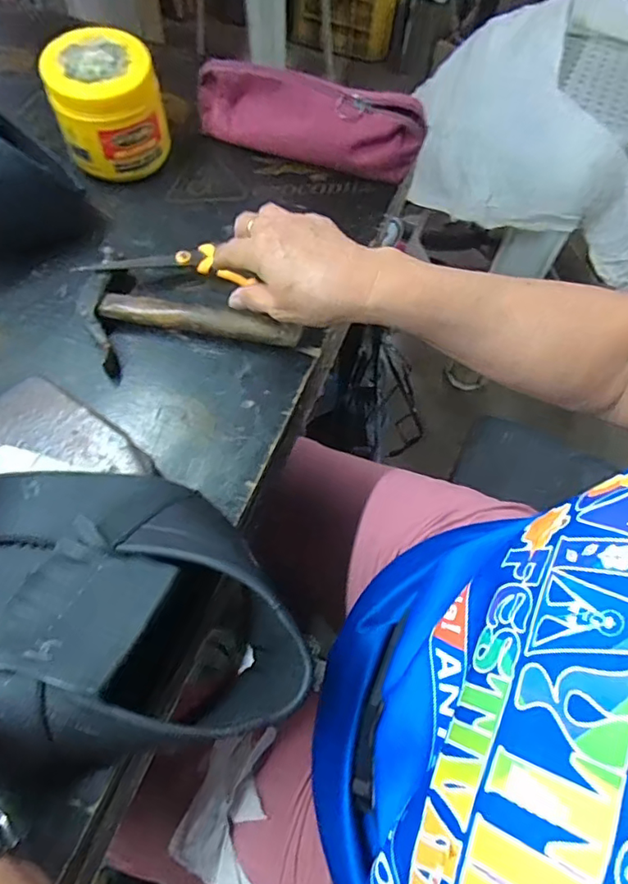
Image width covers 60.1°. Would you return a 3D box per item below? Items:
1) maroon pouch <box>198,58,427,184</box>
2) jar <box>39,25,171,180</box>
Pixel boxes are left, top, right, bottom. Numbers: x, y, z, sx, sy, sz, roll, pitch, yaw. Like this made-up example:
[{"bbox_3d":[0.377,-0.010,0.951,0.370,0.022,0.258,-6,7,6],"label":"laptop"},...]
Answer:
[{"bbox_3d":[-0.009,-0.319,0.537,0.233,0.063,0.050,16,64,5],"label":"maroon pouch"},{"bbox_3d":[-0.195,-0.319,0.514,0.095,0.086,0.094,1,63,-2],"label":"jar"}]

